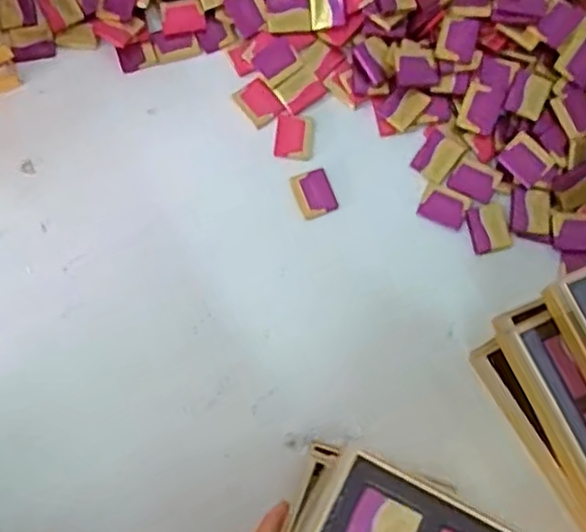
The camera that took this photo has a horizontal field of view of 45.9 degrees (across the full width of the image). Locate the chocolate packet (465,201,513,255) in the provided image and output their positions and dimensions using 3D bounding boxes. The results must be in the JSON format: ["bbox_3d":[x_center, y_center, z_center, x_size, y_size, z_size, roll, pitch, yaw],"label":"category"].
[{"bbox_3d":[0.167,-0.032,0.591,0.032,0.006,0.041,-15,76,-3],"label":"chocolate packet"}]

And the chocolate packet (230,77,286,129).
[{"bbox_3d":[-0.030,-0.146,0.624,0.032,0.005,0.043,-35,78,-7],"label":"chocolate packet"}]

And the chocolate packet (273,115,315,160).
[{"bbox_3d":[0.001,-0.114,0.612,0.033,0.004,0.042,5,76,2],"label":"chocolate packet"}]

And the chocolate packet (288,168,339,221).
[{"bbox_3d":[0.018,-0.063,0.601,0.033,0.004,0.042,-20,76,-4],"label":"chocolate packet"}]

